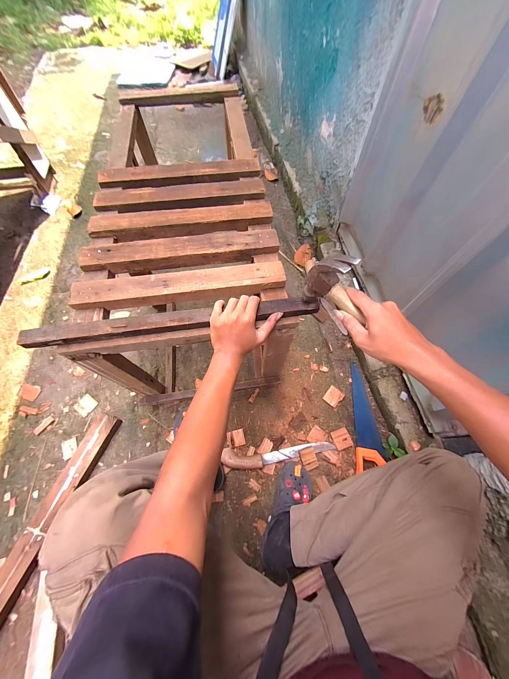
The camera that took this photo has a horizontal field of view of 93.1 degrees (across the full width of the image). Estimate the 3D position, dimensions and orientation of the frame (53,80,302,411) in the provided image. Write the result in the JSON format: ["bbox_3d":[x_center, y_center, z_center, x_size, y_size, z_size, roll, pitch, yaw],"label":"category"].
[{"bbox_3d":[-0.215,-0.405,0.863,0.447,0.414,1.095,-8,64,-3],"label":"frame"}]

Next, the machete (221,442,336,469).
[{"bbox_3d":[0.079,0.359,0.746,0.347,0.035,0.060,-3,65,-1],"label":"machete"}]

